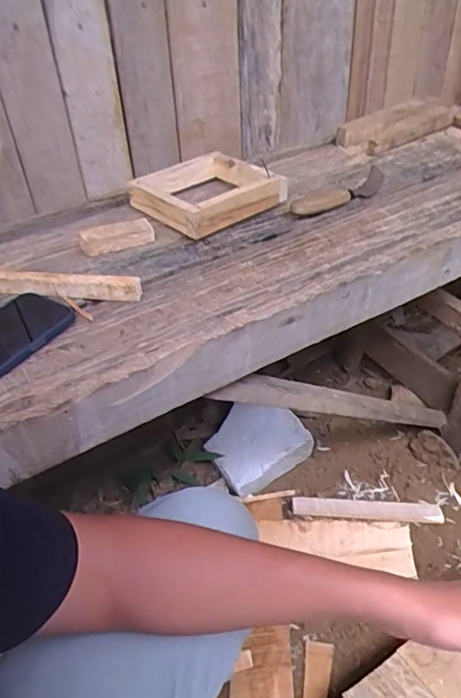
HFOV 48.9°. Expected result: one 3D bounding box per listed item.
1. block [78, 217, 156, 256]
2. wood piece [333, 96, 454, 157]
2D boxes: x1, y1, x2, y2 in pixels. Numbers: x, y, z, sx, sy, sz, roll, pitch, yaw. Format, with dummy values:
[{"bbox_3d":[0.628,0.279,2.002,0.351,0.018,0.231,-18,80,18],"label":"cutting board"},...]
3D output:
[{"bbox_3d":[-0.146,-0.145,0.651,0.090,0.025,0.031,-13,43,-6],"label":"block"},{"bbox_3d":[0.274,-0.371,0.844,0.174,0.039,0.091,-25,45,-18],"label":"wood piece"}]

